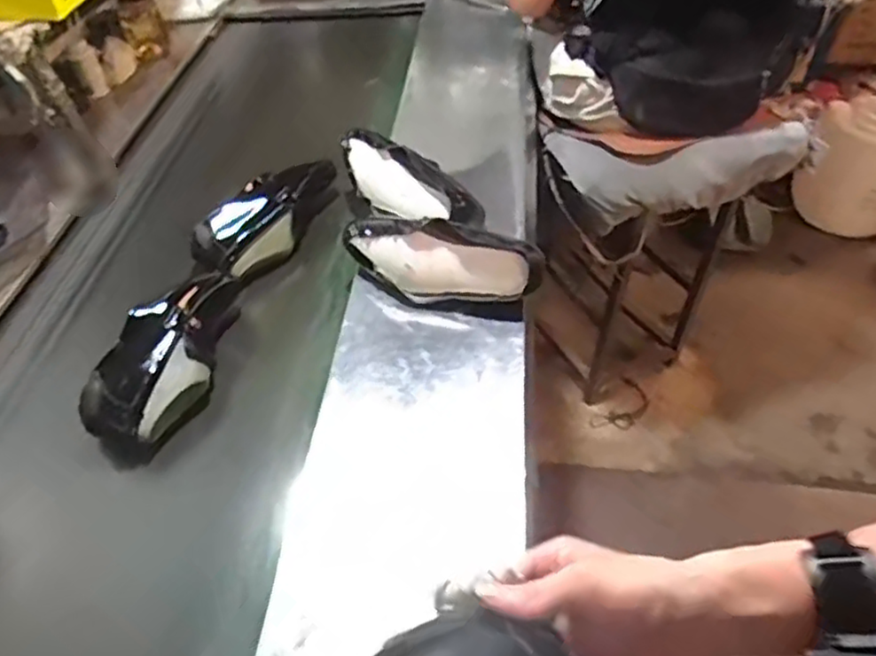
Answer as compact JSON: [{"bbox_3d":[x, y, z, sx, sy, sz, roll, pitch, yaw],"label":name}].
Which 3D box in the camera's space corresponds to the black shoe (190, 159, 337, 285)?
[{"bbox_3d":[-0.259,-0.171,1.094,0.089,0.109,0.263,31,55,28],"label":"black shoe"}]

